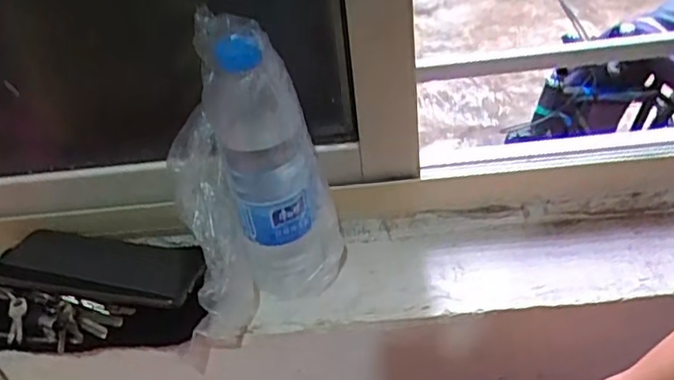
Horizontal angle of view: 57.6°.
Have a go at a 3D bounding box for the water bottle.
[{"bbox_3d":[-0.051,-0.019,0.500,0.079,0.220,0.069,-18,34,-15],"label":"water bottle"}]

